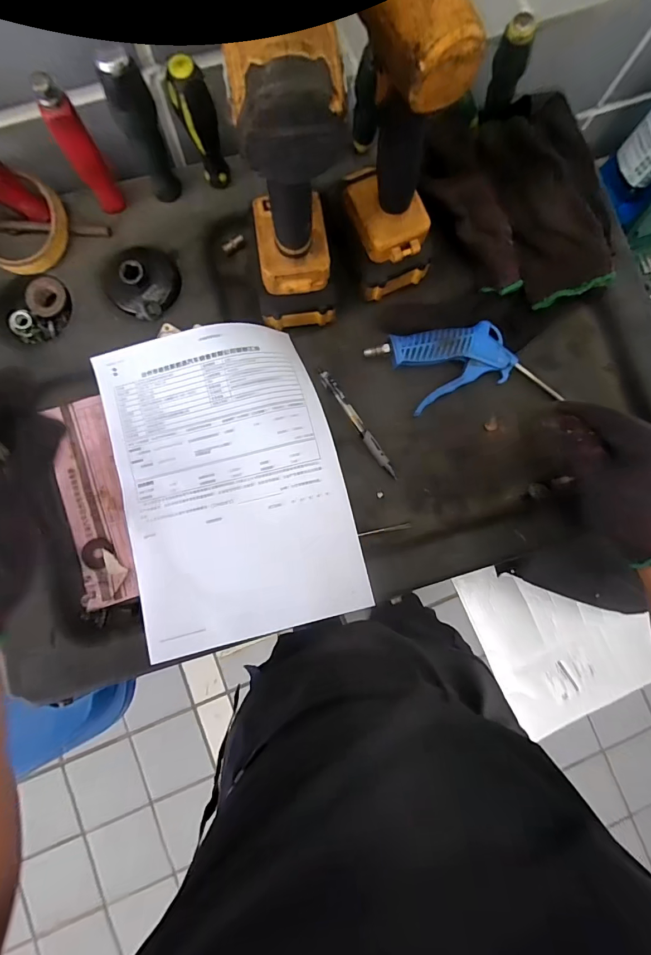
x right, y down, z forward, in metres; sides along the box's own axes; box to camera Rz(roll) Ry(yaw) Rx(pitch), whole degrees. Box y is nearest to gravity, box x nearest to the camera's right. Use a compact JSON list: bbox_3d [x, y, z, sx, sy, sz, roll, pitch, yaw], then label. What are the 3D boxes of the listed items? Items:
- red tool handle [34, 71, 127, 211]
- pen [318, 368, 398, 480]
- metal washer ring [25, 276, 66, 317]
[{"bbox_3d":[-0.211,-0.282,0.366,0.025,0.118,0.018,-25,86,-5],"label":"red tool handle"},{"bbox_3d":[0.033,-0.057,0.435,0.013,0.008,0.137,-34,87,-6],"label":"pen"},{"bbox_3d":[-0.280,-0.181,0.416,0.036,0.010,0.039,0,84,-3],"label":"metal washer ring"}]

